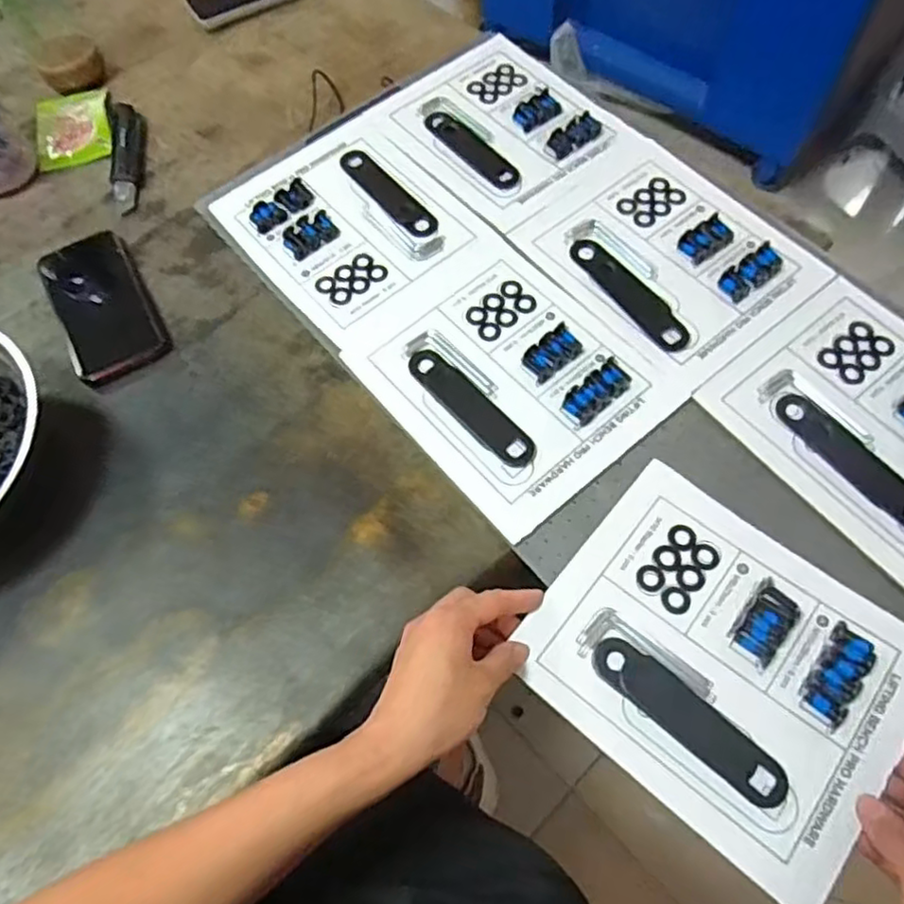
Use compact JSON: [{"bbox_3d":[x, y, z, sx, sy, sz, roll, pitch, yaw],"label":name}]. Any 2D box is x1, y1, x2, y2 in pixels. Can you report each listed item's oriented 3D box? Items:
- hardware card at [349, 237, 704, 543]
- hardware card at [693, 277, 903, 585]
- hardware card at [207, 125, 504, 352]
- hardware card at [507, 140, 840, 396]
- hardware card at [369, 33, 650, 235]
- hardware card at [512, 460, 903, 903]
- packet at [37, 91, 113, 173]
[{"bbox_3d":[0.048,-0.067,0.545,0.191,0.013,0.223,-37,66,-15],"label":"hardware card"},{"bbox_3d":[0.335,-0.021,0.513,0.188,0.014,0.220,-36,66,-14],"label":"hardware card"},{"bbox_3d":[-0.093,-0.215,0.627,0.182,0.018,0.221,-38,66,-15],"label":"hardware card"},{"bbox_3d":[0.195,-0.179,0.592,0.193,0.013,0.222,-37,66,-15],"label":"hardware card"},{"bbox_3d":[0.052,-0.330,0.675,0.190,0.011,0.219,-38,66,-15],"label":"hardware card"},{"bbox_3d":[0.179,0.133,0.439,0.222,0.017,0.196,36,70,20],"label":"hardware card"},{"bbox_3d":[-0.412,-0.354,0.722,0.078,0.012,0.101,-18,63,-5],"label":"packet"}]

